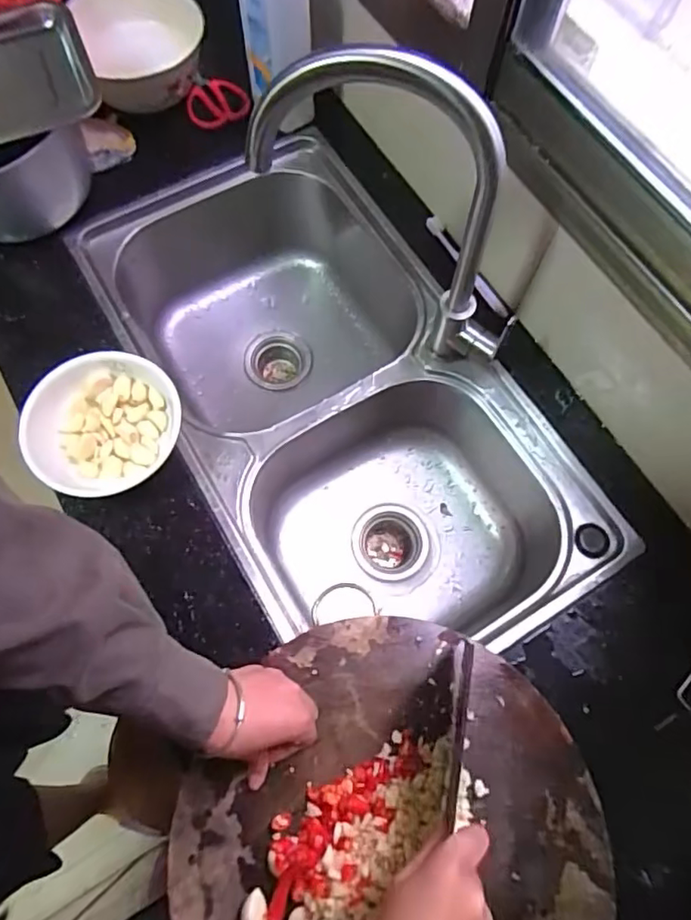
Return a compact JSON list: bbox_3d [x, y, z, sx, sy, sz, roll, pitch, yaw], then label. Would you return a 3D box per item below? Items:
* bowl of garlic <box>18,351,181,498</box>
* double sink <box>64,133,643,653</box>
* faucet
[{"bbox_3d":[-0.274,-0.037,0.641,0.174,0.061,0.141,-29,73,-11],"label":"bowl of garlic"},{"bbox_3d":[-0.021,-0.072,0.805,0.412,0.233,0.735,-32,74,-12],"label":"double sink"},{"bbox_3d":[0.048,-0.224,0.554,0.266,0.334,0.031,16,70,4],"label":"faucet"}]

